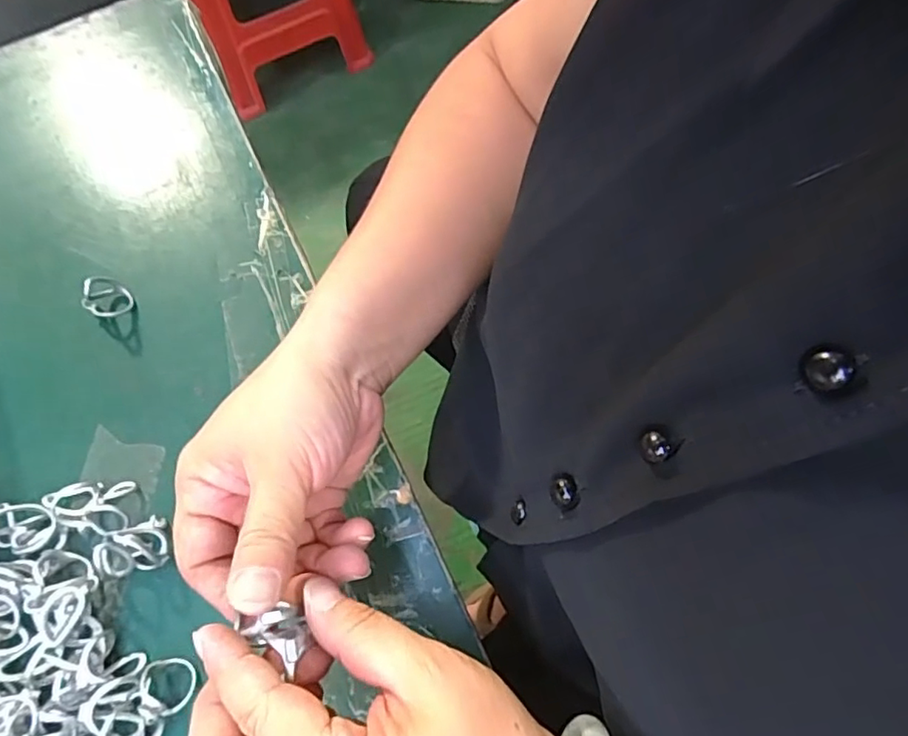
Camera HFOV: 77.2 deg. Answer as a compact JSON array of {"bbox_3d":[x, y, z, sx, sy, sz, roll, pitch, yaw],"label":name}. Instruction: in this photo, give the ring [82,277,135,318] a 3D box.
[{"bbox_3d":[-0.209,-0.043,0.341,0.022,0.025,0.024,-1,68,3],"label":"ring"}]

